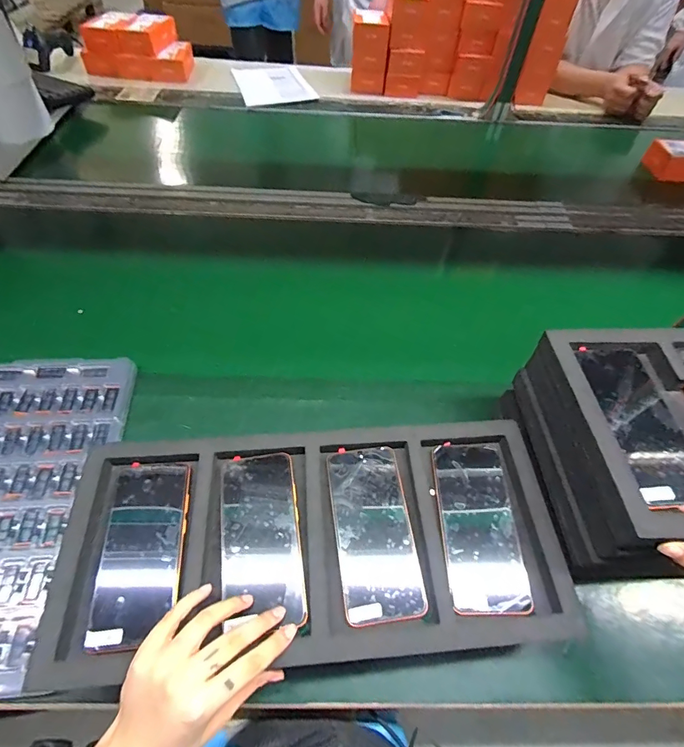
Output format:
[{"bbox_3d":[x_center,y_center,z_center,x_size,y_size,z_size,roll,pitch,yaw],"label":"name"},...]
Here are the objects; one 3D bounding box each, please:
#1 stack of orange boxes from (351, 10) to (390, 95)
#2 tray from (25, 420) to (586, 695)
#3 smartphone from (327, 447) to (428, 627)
[{"bbox_3d":[0.079,-0.940,1.216,0.104,0.177,0.117,3,54,-1],"label":"stack of orange boxes"},{"bbox_3d":[-0.023,0.164,0.422,0.481,0.023,0.219,-3,55,-5],"label":"tray"},{"bbox_3d":[0.031,0.161,0.428,0.074,0.013,0.166,-5,55,-6],"label":"smartphone"}]

